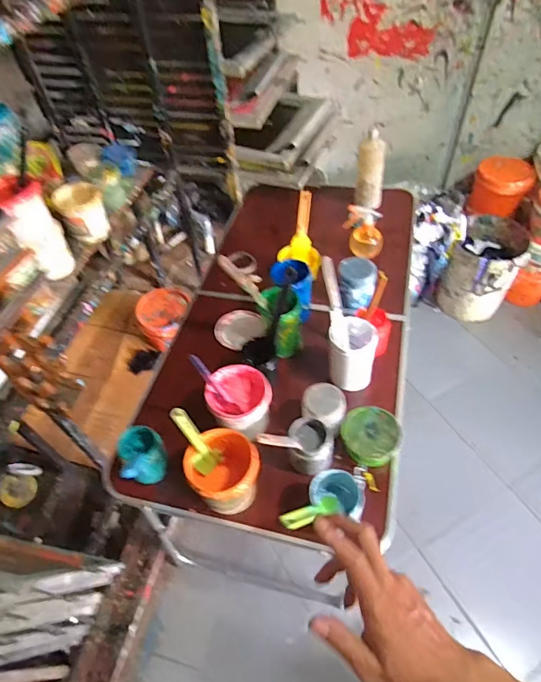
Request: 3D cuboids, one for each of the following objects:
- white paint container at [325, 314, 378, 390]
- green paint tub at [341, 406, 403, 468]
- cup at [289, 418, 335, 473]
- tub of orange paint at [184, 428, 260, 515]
[{"bbox_3d":[0.179,0.028,0.970,0.100,0.139,0.103,4,52,8],"label":"white paint container"},{"bbox_3d":[0.206,0.199,0.894,0.121,0.058,0.114,24,57,22],"label":"green paint tub"},{"bbox_3d":[0.082,0.210,0.866,0.084,0.077,0.084,-2,51,3],"label":"cup"},{"bbox_3d":[-0.084,0.257,0.831,0.130,0.120,0.117,-26,54,-16],"label":"tub of orange paint"}]

